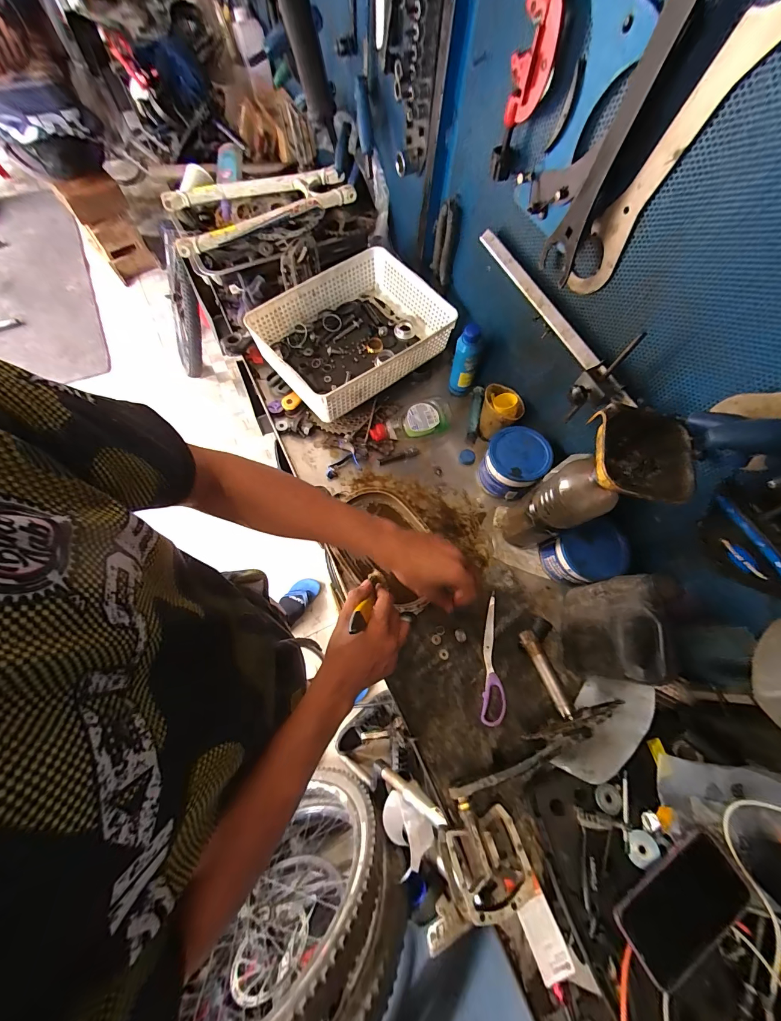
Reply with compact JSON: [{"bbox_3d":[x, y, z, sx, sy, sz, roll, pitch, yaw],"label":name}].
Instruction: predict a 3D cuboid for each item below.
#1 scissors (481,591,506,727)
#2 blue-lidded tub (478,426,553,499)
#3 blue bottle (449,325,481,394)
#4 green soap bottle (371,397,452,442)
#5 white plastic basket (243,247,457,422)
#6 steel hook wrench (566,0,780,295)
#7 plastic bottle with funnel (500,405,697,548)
[{"bbox_3d":[0.164,0.230,0.549,0.032,0.017,0.191,8,69,1],"label":"scissors"},{"bbox_3d":[0.215,-0.081,0.619,0.097,0.110,0.100,1,69,-2],"label":"blue-lidded tub"},{"bbox_3d":[0.143,-0.286,0.673,0.049,0.140,0.035,16,69,4],"label":"blue bottle"},{"bbox_3d":[0.041,-0.178,0.687,0.168,0.045,0.064,-10,70,-6],"label":"green soap bottle"},{"bbox_3d":[-0.072,-0.342,0.697,0.325,0.111,0.250,-39,75,-15],"label":"white plastic basket"},{"bbox_3d":[0.256,-0.323,0.320,0.009,0.269,0.069,-30,73,-13],"label":"steel hook wrench"},{"bbox_3d":[0.241,-0.012,0.476,0.088,0.297,0.109,5,69,-1],"label":"plastic bottle with funnel"}]

